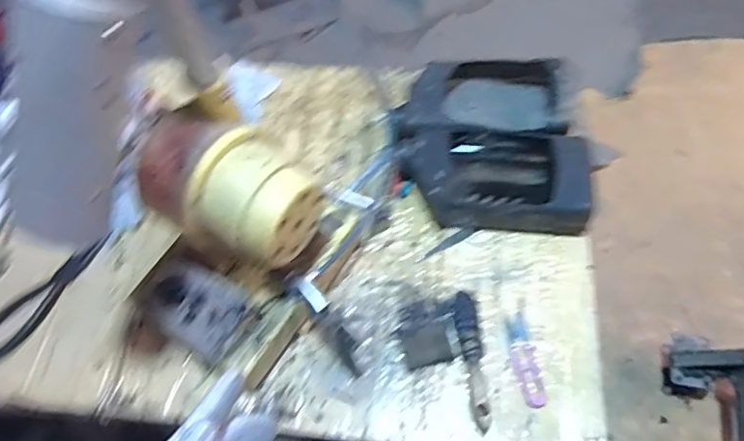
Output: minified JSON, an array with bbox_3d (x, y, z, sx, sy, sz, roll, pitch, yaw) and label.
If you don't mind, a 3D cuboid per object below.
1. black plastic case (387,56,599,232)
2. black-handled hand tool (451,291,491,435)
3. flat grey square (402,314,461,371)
[{"bbox_3d":[0.139,-0.095,0.686,0.206,0.075,0.233,-5,62,4],"label":"black plastic case"},{"bbox_3d":[0.107,0.143,0.578,0.025,0.022,0.145,-9,62,2],"label":"black-handled hand tool"},{"bbox_3d":[0.065,0.134,0.601,0.061,0.006,0.045,-16,62,-2],"label":"flat grey square"}]

